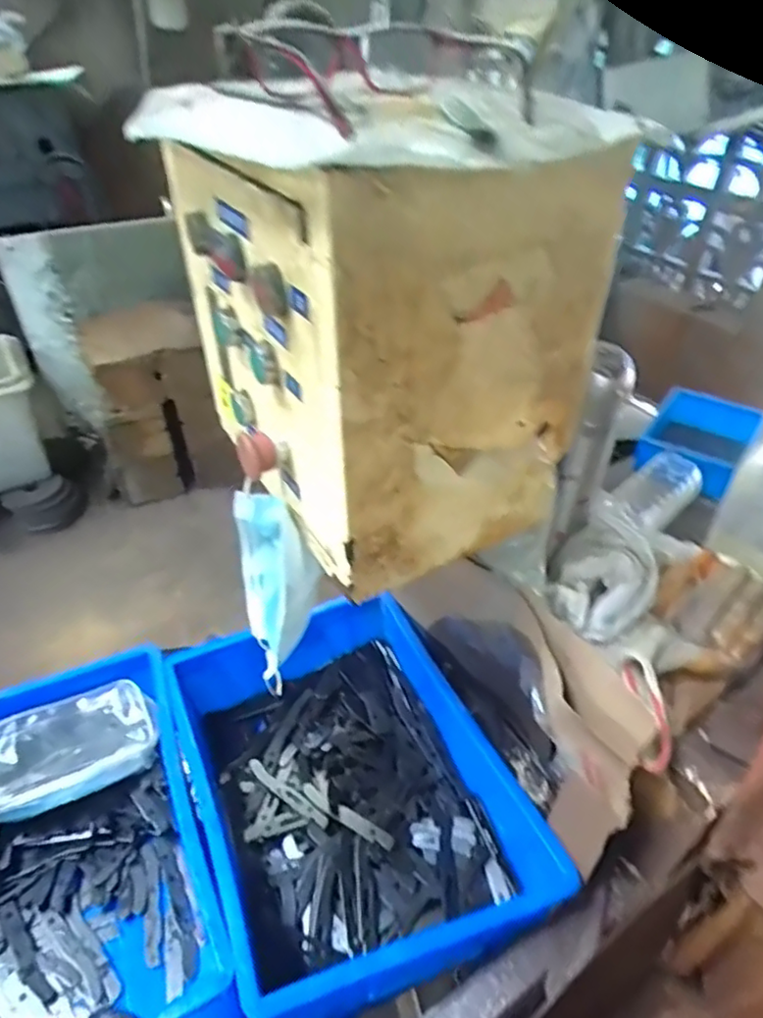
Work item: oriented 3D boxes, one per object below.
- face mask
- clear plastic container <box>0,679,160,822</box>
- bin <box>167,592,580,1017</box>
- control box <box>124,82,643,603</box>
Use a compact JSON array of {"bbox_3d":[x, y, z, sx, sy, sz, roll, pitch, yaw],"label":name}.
[{"bbox_3d":[-0.090,0.065,0.538,0.064,0.153,0.095,-12,41,-14],"label":"face mask"},{"bbox_3d":[-0.364,0.272,0.698,0.196,0.050,0.110,-21,44,-24],"label":"clear plastic container"},{"bbox_3d":[-0.038,0.296,0.680,0.309,0.133,0.417,-16,42,-19],"label":"bin"},{"bbox_3d":[-0.012,-0.135,0.466,0.211,0.280,0.289,-23,44,-25],"label":"control box"}]

